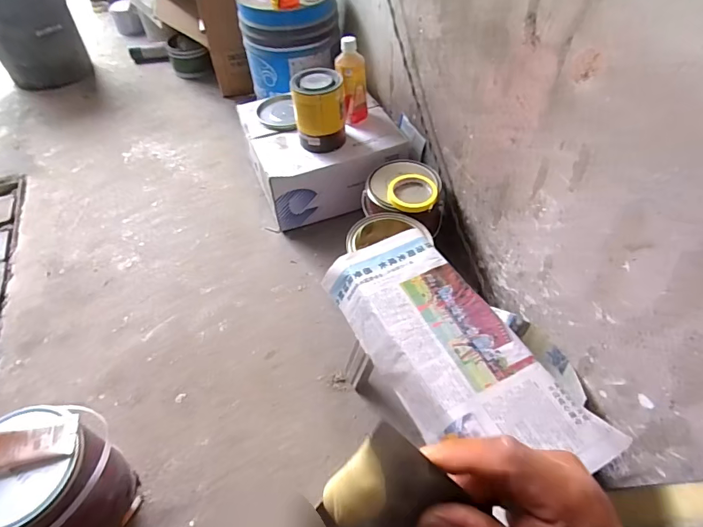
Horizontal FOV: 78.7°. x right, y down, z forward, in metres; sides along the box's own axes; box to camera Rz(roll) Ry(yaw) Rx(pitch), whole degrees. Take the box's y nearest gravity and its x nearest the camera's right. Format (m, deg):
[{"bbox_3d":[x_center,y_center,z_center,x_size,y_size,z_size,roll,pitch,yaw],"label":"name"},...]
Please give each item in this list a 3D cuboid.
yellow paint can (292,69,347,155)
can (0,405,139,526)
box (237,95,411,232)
[{"bbox_3d":[-0.071,-0.334,0.941,0.113,0.139,0.103,0,50,0],"label":"yellow paint can"},{"bbox_3d":[-0.410,0.301,0.600,0.155,0.190,0.168,18,53,16],"label":"can"},{"bbox_3d":[-0.072,-0.276,1.094,0.346,0.172,0.334,-15,52,-13],"label":"box"}]

